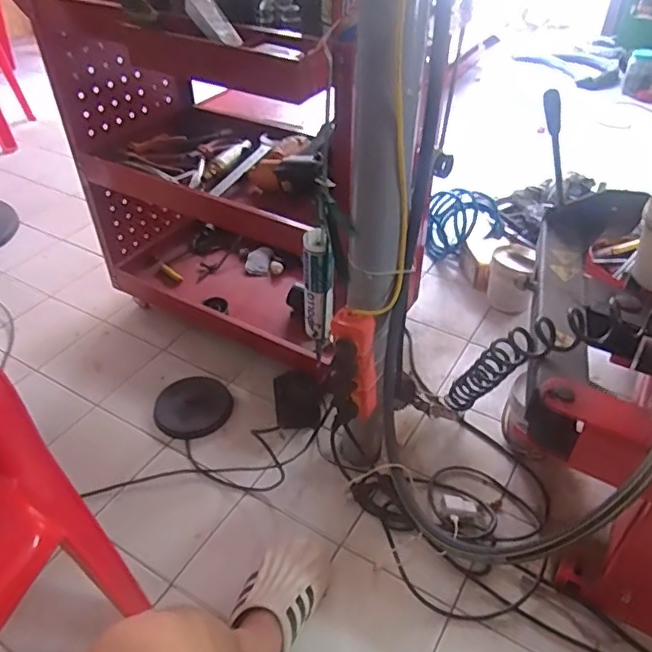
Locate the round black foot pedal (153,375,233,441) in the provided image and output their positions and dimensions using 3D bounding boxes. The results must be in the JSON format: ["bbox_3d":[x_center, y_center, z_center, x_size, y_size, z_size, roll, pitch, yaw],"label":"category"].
[{"bbox_3d":[-0.275,0.170,1.174,0.156,0.028,0.145,0,41,0],"label":"round black foot pedal"}]

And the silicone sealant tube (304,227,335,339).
[{"bbox_3d":[-0.014,-0.062,0.970,0.052,0.209,0.041,0,41,-1],"label":"silicone sealant tube"}]

